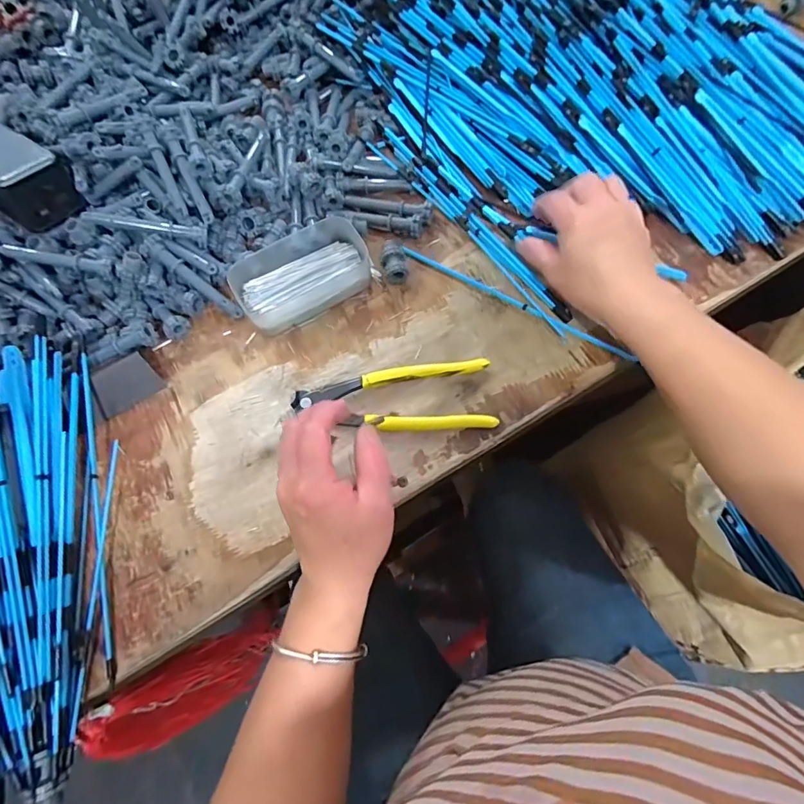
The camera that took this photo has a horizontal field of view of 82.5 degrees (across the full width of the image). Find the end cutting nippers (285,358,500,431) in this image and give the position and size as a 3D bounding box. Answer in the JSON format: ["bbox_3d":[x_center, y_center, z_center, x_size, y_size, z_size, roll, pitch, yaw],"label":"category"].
[{"bbox_3d":[-0.008,-0.001,0.374,0.161,0.015,0.056,-5,71,0],"label":"end cutting nippers"}]

